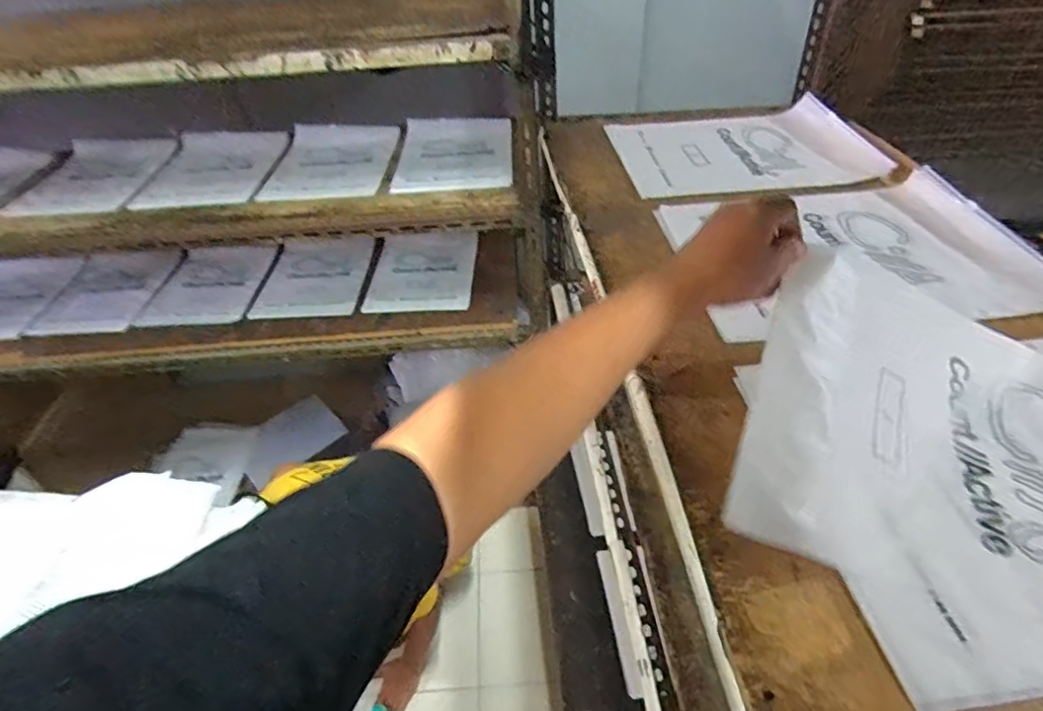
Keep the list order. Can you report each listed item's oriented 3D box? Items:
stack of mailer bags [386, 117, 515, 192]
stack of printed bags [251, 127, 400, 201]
[{"bbox_3d":[-0.176,-0.491,1.429,0.284,0.062,0.388,-3,43,1],"label":"stack of mailer bags"},{"bbox_3d":[-0.470,-0.492,1.441,0.288,0.070,0.447,-6,43,-2],"label":"stack of printed bags"}]

